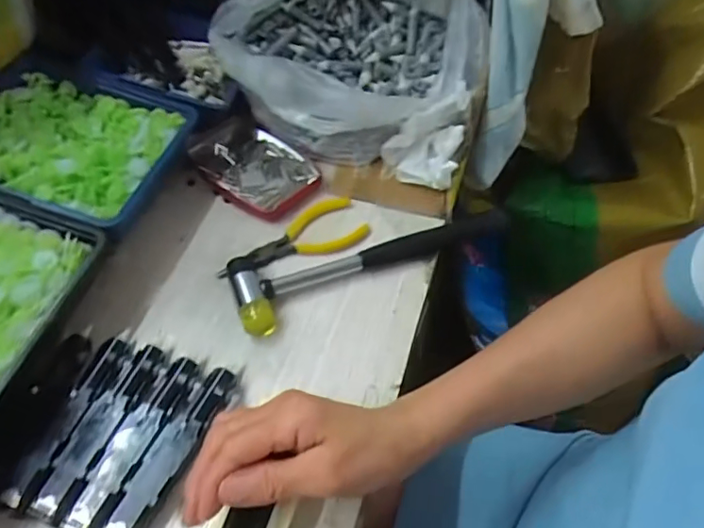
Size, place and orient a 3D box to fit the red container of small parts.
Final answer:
[{"bbox_3d":[-0.090,-0.088,0.501,0.124,0.021,0.082,34,60,21],"label":"red container of small parts"}]

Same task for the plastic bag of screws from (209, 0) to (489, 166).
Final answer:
[{"bbox_3d":[-0.003,-0.208,0.512,0.243,0.133,0.195,-3,54,-4],"label":"plastic bag of screws"}]

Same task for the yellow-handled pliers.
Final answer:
[{"bbox_3d":[-0.052,-0.025,0.457,0.125,0.010,0.054,-16,56,-12],"label":"yellow-handled pliers"}]

